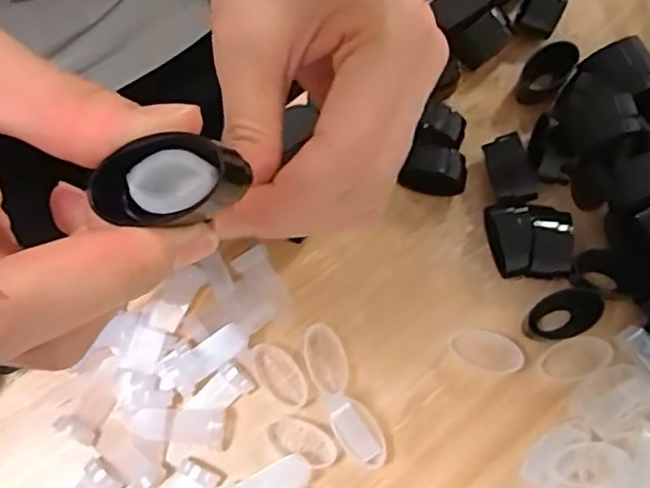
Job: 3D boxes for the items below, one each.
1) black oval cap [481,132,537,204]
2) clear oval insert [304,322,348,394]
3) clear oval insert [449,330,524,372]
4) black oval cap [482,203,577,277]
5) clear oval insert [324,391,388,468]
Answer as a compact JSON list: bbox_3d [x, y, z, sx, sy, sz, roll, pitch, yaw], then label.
[{"bbox_3d":[0.087,-0.034,0.299,0.017,0.017,0.033,-10,72,-1],"label":"black oval cap"},{"bbox_3d":[0.001,0.053,0.285,0.017,0.008,0.031,-18,73,-3],"label":"clear oval insert"},{"bbox_3d":[0.072,0.047,0.279,0.031,0.005,0.016,17,74,8],"label":"clear oval insert"},{"bbox_3d":[0.094,-0.001,0.287,0.034,0.017,0.033,-4,72,1],"label":"black oval cap"},{"bbox_3d":[0.013,0.078,0.265,0.017,0.009,0.037,-33,100,-8],"label":"clear oval insert"}]

